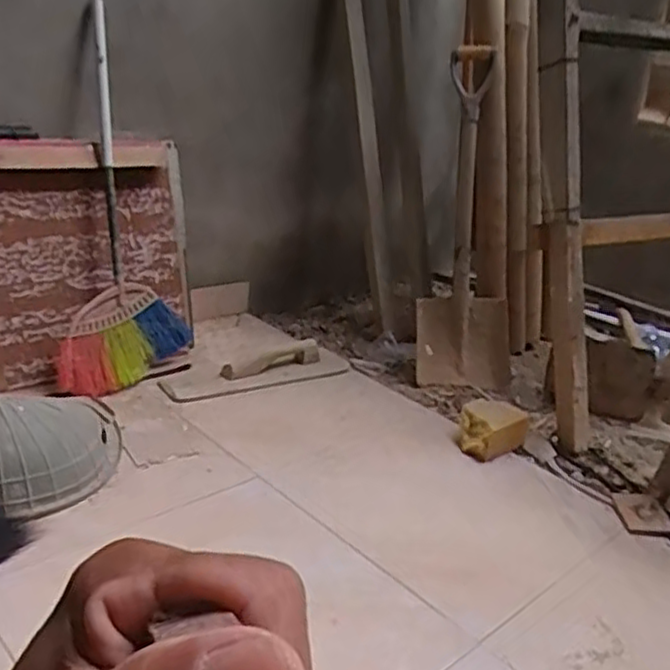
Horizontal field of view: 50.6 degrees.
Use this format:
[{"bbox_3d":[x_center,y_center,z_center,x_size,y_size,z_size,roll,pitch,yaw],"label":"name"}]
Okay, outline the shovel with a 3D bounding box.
[{"bbox_3d":[0.339,-0.310,1.840,0.225,0.906,0.117,4,-11,-5],"label":"shovel"}]

